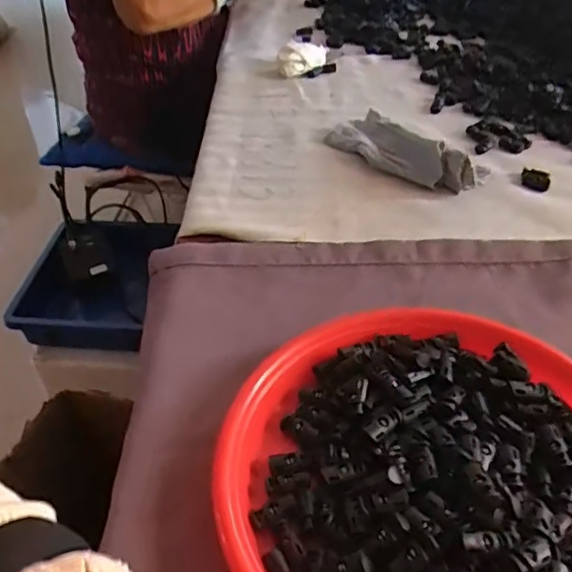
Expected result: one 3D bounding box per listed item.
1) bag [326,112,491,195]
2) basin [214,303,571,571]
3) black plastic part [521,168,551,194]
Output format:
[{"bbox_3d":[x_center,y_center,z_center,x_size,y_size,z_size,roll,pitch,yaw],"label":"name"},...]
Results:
[{"bbox_3d":[0.126,-0.151,0.641,0.075,0.042,0.184,-34,52,-30],"label":"bag"},{"bbox_3d":[0.091,0.111,0.364,0.249,0.036,0.240,-1,43,1],"label":"basin"},{"bbox_3d":[0.254,-0.108,0.612,0.027,0.012,0.022,6,44,9],"label":"black plastic part"}]

